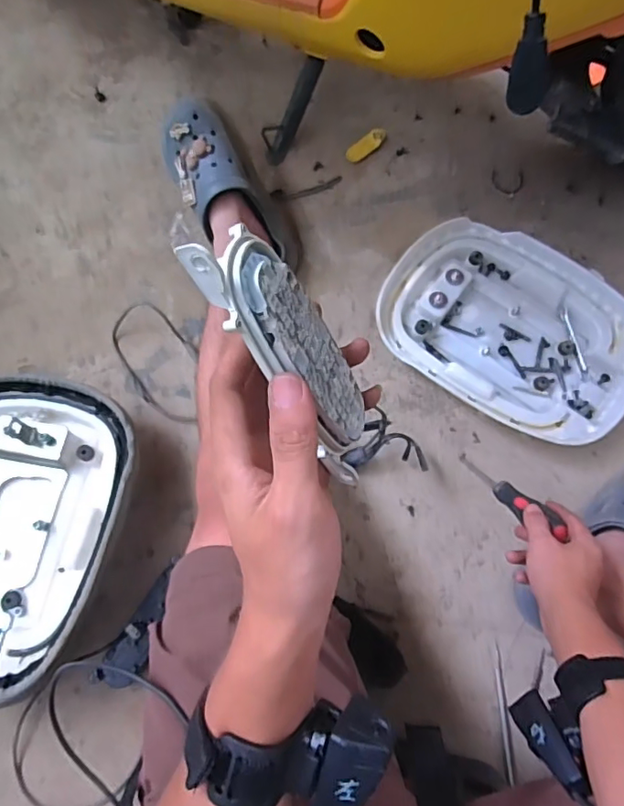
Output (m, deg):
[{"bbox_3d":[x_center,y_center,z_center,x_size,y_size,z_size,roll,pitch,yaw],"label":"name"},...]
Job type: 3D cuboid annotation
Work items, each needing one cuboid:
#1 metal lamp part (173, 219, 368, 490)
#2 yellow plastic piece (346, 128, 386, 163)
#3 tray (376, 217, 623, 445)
[{"bbox_3d":[-0.012,-0.023,0.263,0.029,0.147,0.046,-4,48,34],"label":"metal lamp part"},{"bbox_3d":[0.088,-0.414,0.875,0.076,0.008,0.029,-43,79,-11],"label":"yellow plastic piece"},{"bbox_3d":[0.280,-0.108,0.768,0.361,0.042,0.266,36,77,9],"label":"tray"}]

